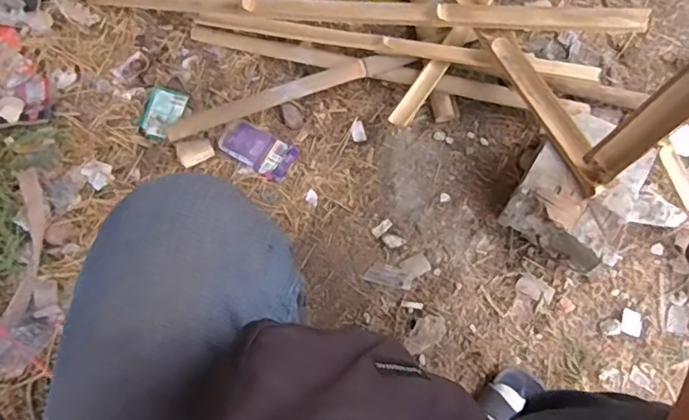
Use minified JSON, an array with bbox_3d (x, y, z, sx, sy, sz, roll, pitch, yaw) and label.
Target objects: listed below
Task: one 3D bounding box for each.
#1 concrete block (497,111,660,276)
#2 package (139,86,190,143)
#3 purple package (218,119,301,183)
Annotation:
[{"bbox_3d":[0.348,-0.034,0.821,0.153,0.105,0.219,33,77,10],"label":"concrete block"},{"bbox_3d":[-0.313,-0.165,0.954,0.068,0.007,0.098,16,75,6],"label":"package"},{"bbox_3d":[-0.146,-0.102,0.932,0.127,0.004,0.071,26,76,8],"label":"purple package"}]

